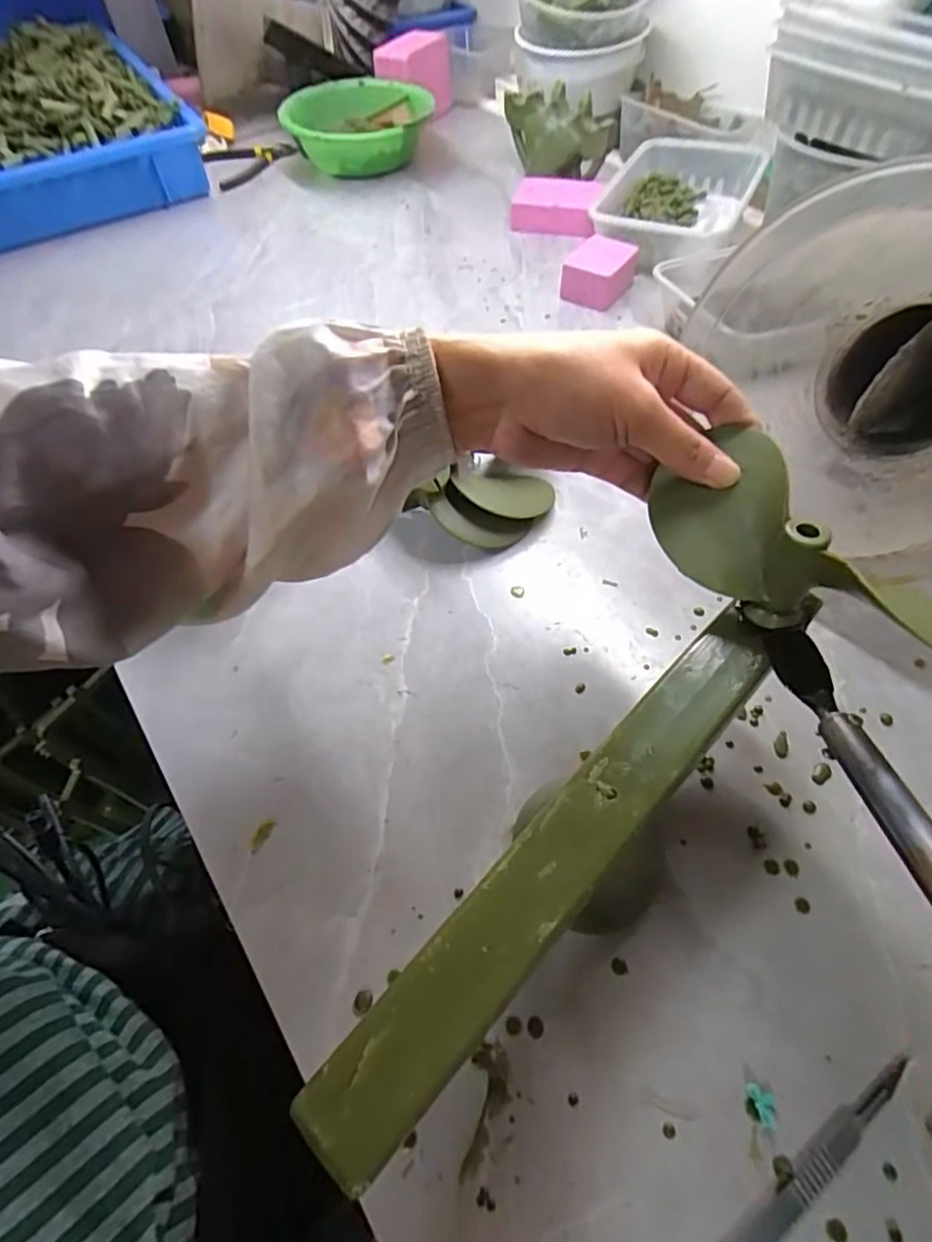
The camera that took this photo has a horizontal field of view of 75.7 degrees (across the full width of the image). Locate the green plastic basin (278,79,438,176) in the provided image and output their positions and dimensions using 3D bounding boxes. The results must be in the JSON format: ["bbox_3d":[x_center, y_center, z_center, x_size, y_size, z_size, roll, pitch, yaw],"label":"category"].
[{"bbox_3d":[-0.146,-0.666,0.819,0.188,0.067,0.199,-1,56,2],"label":"green plastic basin"}]

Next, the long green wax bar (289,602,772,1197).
[{"bbox_3d":[0.047,0.086,0.241,0.034,0.006,0.264,38,65,24],"label":"long green wax bar"}]

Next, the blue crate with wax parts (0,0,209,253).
[{"bbox_3d":[-0.628,-0.708,0.848,0.383,0.106,0.551,-30,60,-16],"label":"blue crate with wax parts"}]

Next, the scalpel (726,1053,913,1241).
[{"bbox_3d":[0.137,0.232,0.245,0.143,0.004,0.013,-32,61,-18],"label":"scalpel"}]

